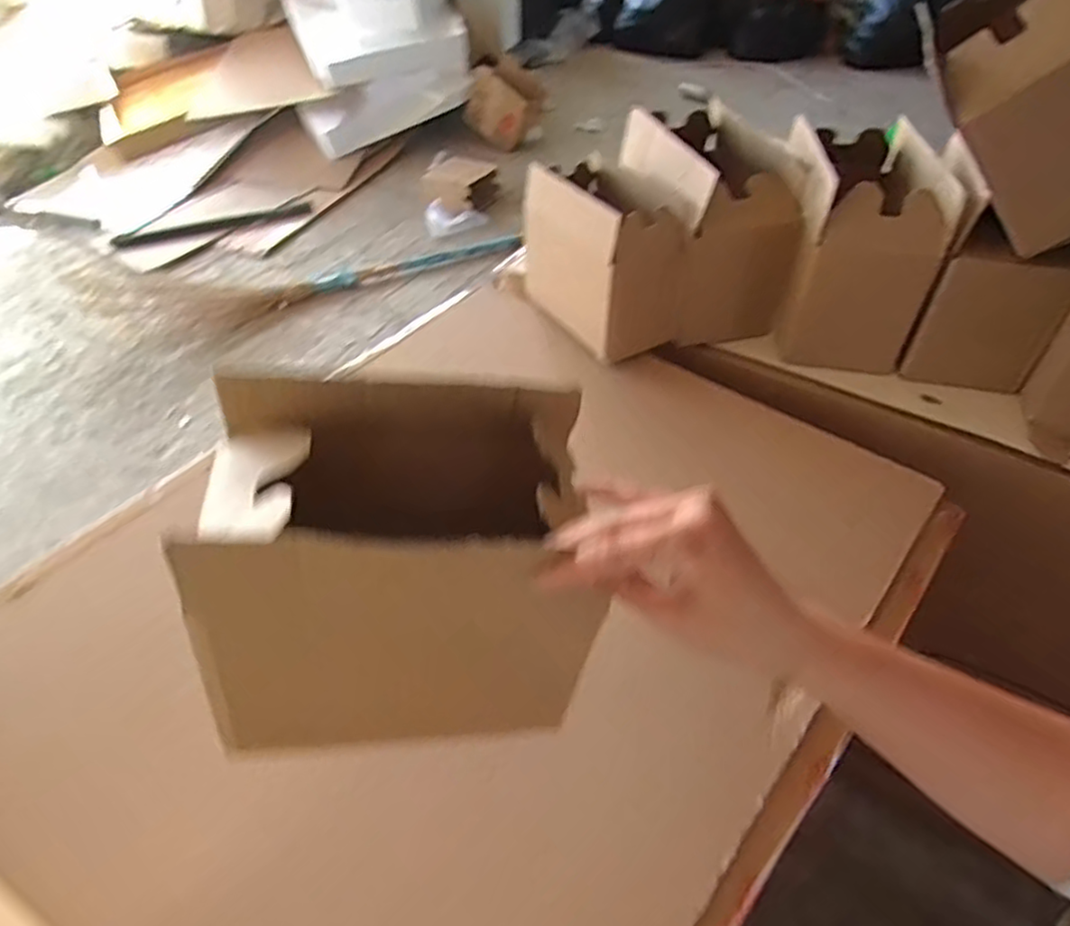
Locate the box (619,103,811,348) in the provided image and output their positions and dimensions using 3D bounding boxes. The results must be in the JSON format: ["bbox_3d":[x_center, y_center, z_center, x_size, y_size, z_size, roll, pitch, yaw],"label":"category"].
[{"bbox_3d":[0.150,-0.289,0.866,0.289,0.203,0.266,-11,48,-8],"label":"box"}]

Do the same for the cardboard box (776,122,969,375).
[{"bbox_3d":[0.382,-0.279,0.825,0.141,0.181,0.252,4,48,5],"label":"cardboard box"}]

